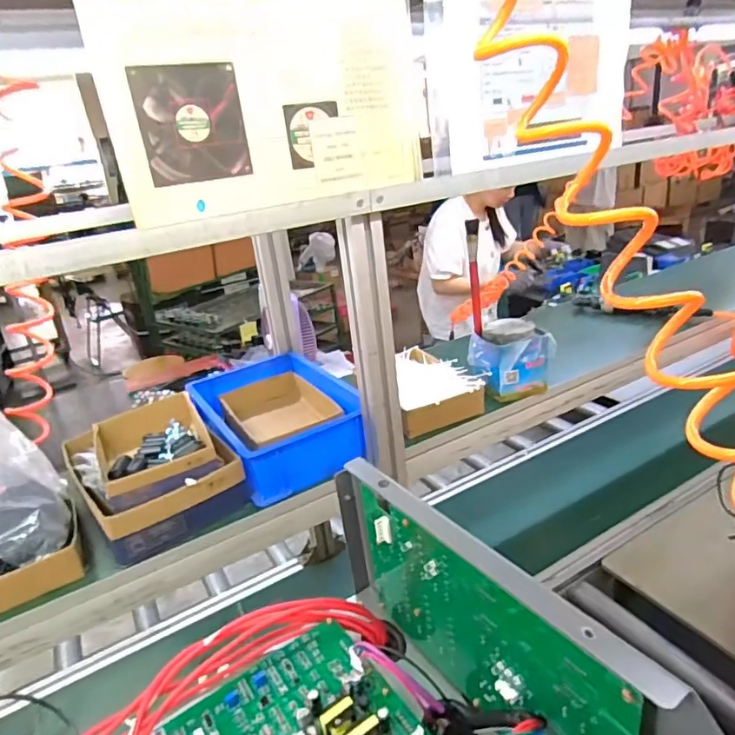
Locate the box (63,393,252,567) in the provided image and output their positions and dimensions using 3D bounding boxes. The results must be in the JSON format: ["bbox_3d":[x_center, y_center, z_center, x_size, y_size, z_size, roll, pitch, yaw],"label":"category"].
[{"bbox_3d":[-0.297,0.134,0.730,0.171,0.100,0.239,-23,28,-32],"label":"box"}]

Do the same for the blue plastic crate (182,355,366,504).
[{"bbox_3d":[-0.141,0.076,0.834,0.209,0.085,0.298,-17,25,-21],"label":"blue plastic crate"}]

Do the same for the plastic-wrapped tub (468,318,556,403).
[{"bbox_3d":[0.238,-0.016,0.898,0.120,0.115,0.091,-15,24,-16],"label":"plastic-wrapped tub"}]

